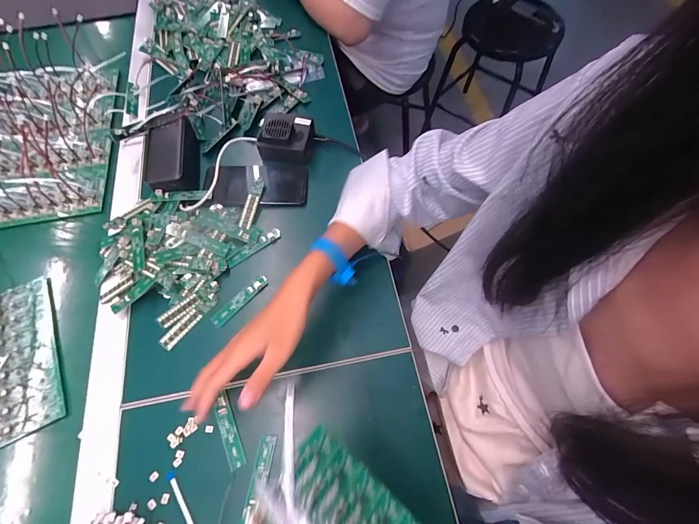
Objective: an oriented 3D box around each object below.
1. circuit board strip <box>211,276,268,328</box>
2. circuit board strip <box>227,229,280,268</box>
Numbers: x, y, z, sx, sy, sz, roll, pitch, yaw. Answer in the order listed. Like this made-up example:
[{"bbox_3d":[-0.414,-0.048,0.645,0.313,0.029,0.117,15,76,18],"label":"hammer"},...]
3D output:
[{"bbox_3d":[-0.143,0.051,0.443,0.019,0.009,0.085,44,77,6],"label":"circuit board strip"},{"bbox_3d":[-0.134,-0.021,0.473,0.084,0.009,0.016,-34,94,-12],"label":"circuit board strip"}]

